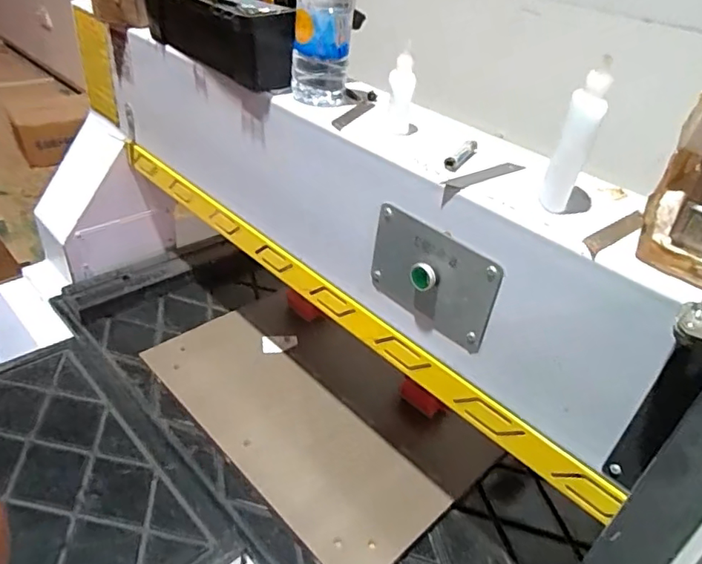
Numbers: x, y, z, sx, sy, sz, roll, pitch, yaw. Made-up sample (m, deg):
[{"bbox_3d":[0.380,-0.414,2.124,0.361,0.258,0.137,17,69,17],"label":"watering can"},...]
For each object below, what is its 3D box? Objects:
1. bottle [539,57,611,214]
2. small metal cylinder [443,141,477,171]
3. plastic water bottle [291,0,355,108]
[{"bbox_3d":[0.186,-0.119,0.450,0.028,0.114,0.035,18,37,16],"label":"bottle"},{"bbox_3d":[0.113,-0.127,0.546,0.014,0.012,0.068,24,39,23],"label":"small metal cylinder"},{"bbox_3d":[-0.029,-0.301,0.591,0.062,0.218,0.058,4,36,-4],"label":"plastic water bottle"}]

